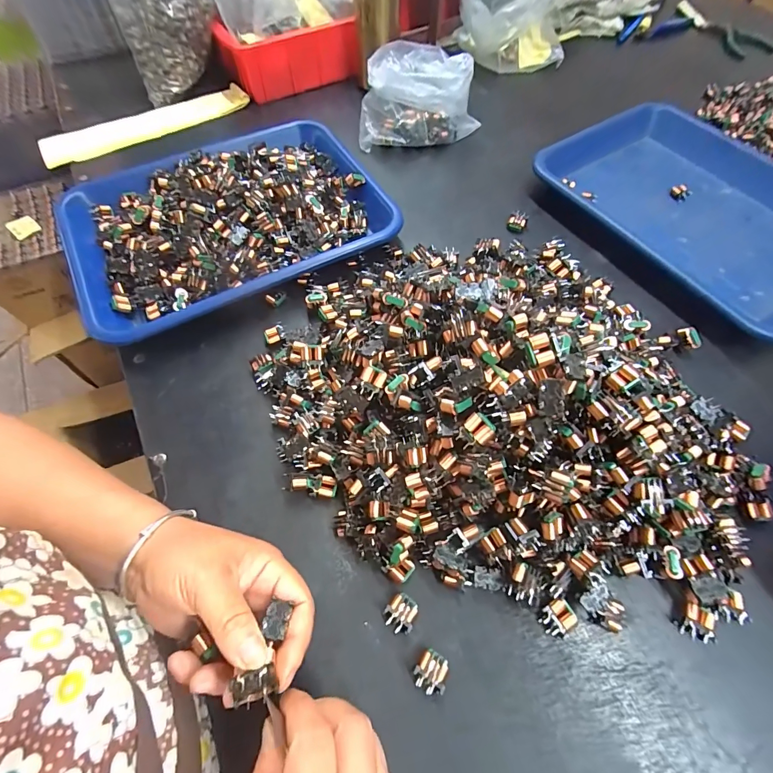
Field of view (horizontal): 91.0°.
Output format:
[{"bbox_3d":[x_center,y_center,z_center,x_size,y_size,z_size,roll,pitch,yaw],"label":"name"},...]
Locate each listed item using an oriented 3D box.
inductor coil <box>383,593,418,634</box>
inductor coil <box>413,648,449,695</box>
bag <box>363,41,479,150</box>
[{"bbox_3d":[0.011,0.162,0.271,0.022,0.013,0.023,38,70,18],"label":"inductor coil"},{"bbox_3d":[0.030,0.192,0.255,0.022,0.014,0.024,28,67,14],"label":"inductor coil"},{"bbox_3d":[0.044,-0.404,0.525,0.166,0.084,0.115,-4,63,-1],"label":"bag"}]

